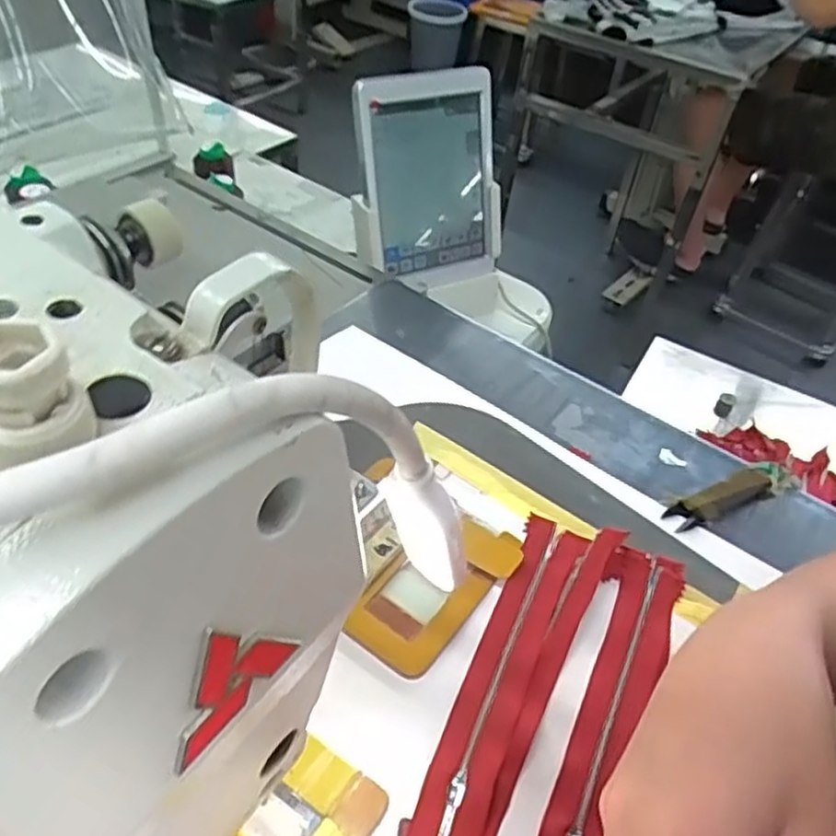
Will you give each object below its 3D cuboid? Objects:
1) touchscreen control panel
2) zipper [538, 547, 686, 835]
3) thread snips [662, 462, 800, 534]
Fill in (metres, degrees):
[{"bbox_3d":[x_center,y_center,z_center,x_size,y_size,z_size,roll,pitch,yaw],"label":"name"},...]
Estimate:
[{"bbox_3d":[0.010,-0.236,0.724,0.153,0.202,0.019,-16,31,-15],"label":"touchscreen control panel"},{"bbox_3d":[0.099,0.156,0.373,0.040,0.009,0.222,21,46,14],"label":"zipper"},{"bbox_3d":[0.213,0.052,0.490,0.104,0.009,0.026,-17,49,-22],"label":"thread snips"}]

